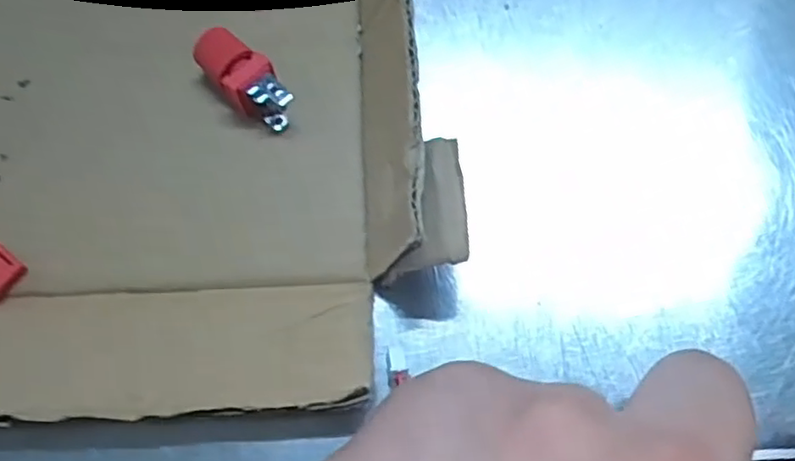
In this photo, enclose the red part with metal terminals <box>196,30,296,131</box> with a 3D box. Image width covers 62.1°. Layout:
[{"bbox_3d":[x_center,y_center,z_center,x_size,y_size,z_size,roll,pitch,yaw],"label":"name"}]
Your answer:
[{"bbox_3d":[-0.044,-0.043,0.192,0.016,0.013,0.032,-38,75,-10],"label":"red part with metal terminals"}]

